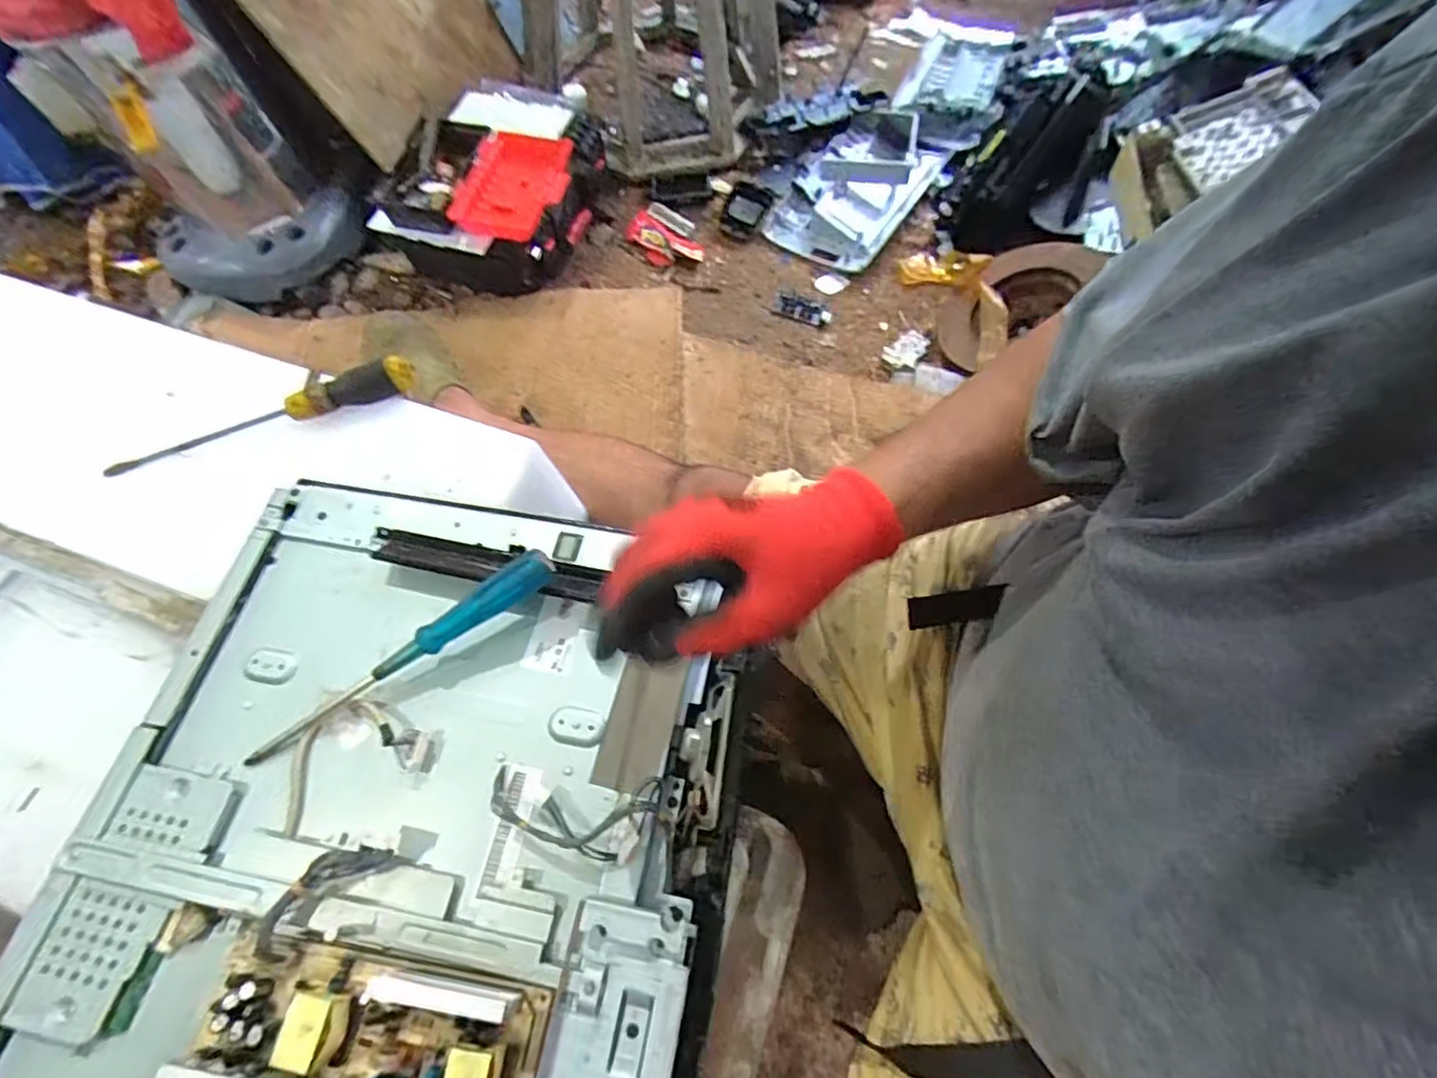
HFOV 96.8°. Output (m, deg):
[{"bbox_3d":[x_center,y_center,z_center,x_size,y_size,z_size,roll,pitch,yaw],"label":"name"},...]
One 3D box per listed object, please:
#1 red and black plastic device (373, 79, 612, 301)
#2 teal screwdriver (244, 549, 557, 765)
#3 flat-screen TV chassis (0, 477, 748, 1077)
[{"bbox_3d":[-0.347,-0.591,1.071,0.279,0.161,0.364,16,66,10],"label":"red and black plastic device"},{"bbox_3d":[-0.224,0.084,0.456,0.244,0.026,0.025,-34,67,1],"label":"teal screwdriver"},{"bbox_3d":[-0.220,0.259,0.398,0.424,0.067,0.629,10,65,7],"label":"flat-screen TV chassis"}]

